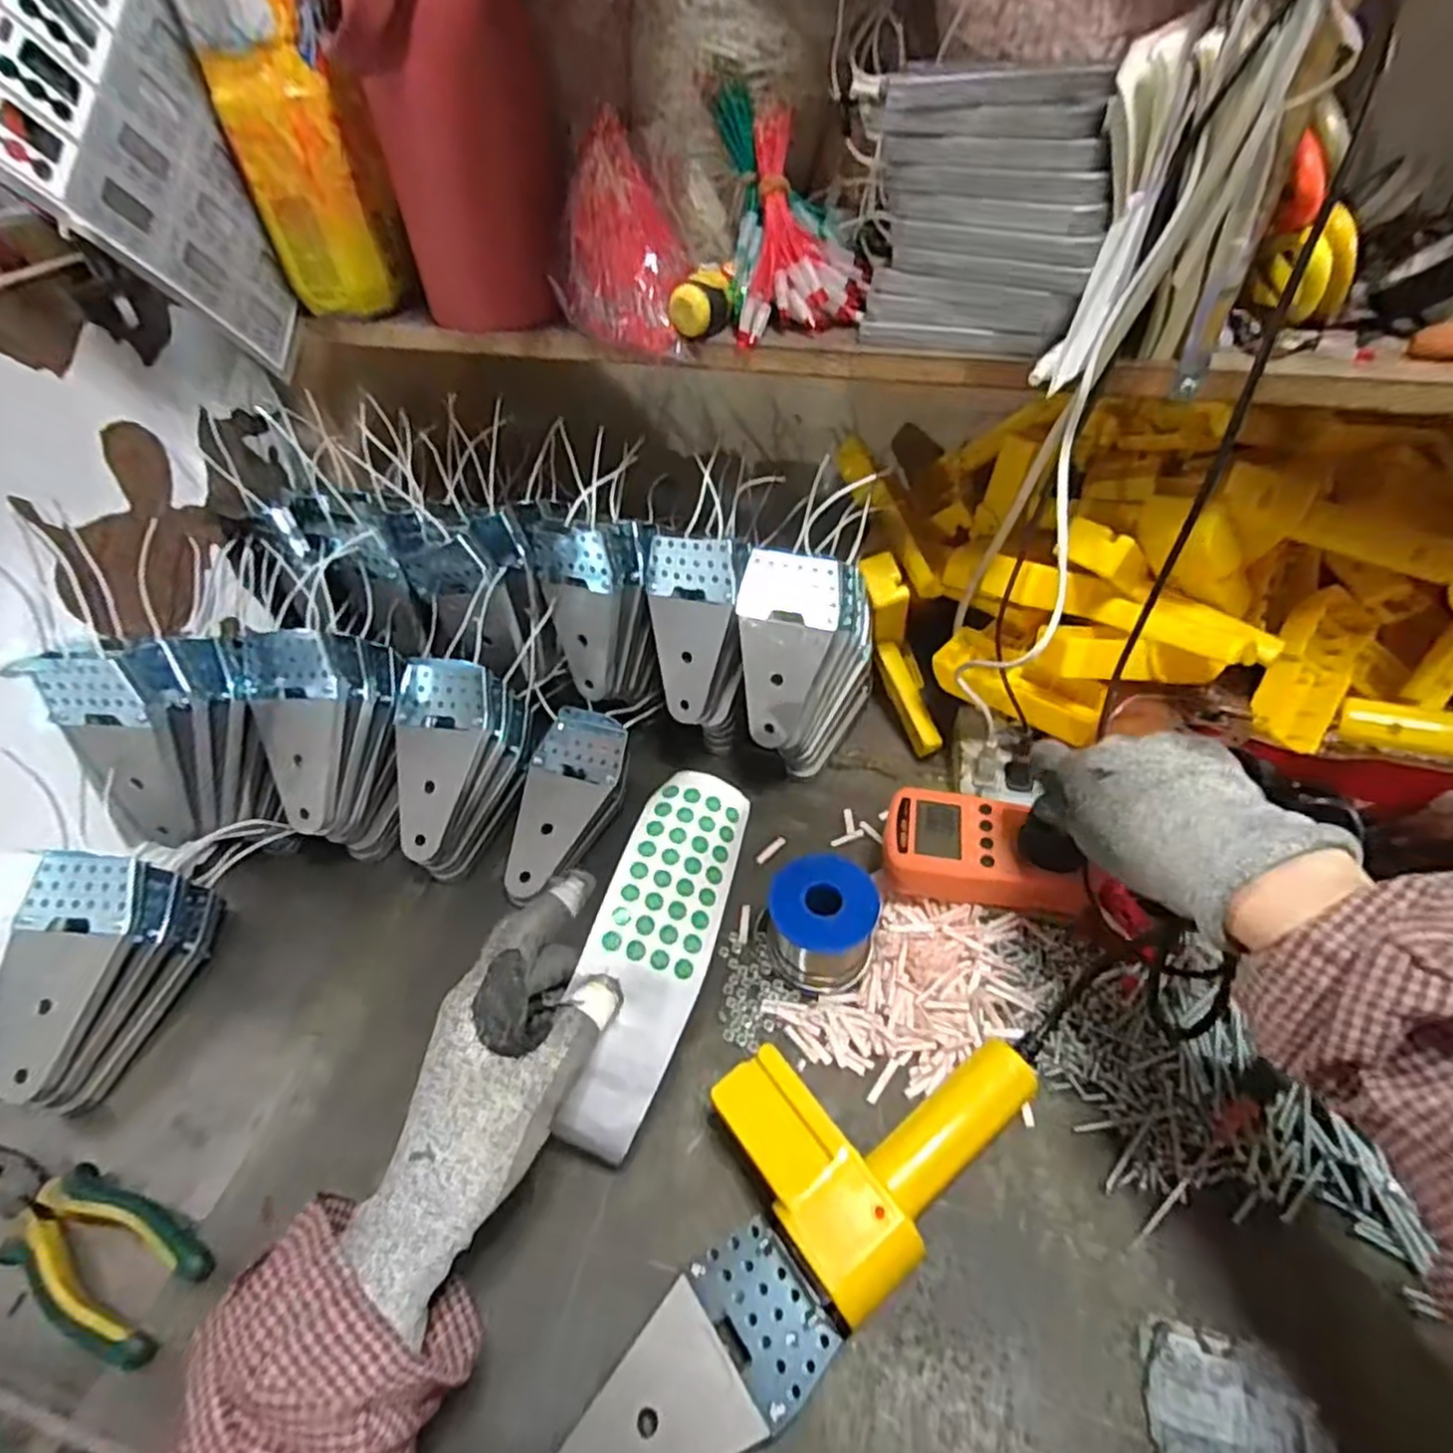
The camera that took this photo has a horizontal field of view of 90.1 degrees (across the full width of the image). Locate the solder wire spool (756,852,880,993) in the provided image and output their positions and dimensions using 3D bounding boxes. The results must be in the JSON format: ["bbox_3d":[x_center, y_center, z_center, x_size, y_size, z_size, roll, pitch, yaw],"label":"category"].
[{"bbox_3d":[0.057,0.122,0.456,0.073,0.060,0.058,6,47,9],"label":"solder wire spool"}]

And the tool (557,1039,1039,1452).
[{"bbox_3d":[0.024,0.242,0.356,0.269,0.053,0.110,-35,54,-26],"label":"tool"}]

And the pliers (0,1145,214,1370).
[{"bbox_3d":[-0.354,0.262,0.379,0.188,0.018,0.055,15,49,17],"label":"pliers"}]

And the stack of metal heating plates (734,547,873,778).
[{"bbox_3d":[0.060,-0.046,0.539,0.095,0.172,0.116,7,47,10],"label":"stack of metal heating plates"}]

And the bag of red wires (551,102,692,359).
[{"bbox_3d":[-0.060,-0.269,0.411,0.078,0.093,0.057,-7,46,-3],"label":"bag of red wires"}]

